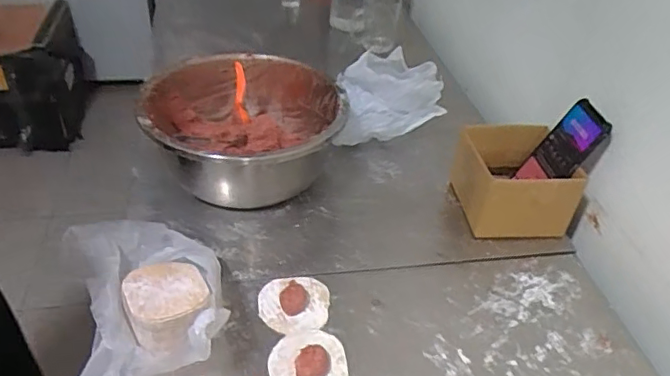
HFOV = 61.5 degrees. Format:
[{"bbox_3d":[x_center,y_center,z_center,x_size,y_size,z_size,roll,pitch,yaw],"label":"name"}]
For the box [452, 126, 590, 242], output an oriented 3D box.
[{"bbox_3d":[0.251,-0.008,0.798,0.142,0.102,0.138,1,39,-4],"label":"box"}]

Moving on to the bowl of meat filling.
[{"bbox_3d":[-0.132,-0.075,0.834,0.275,0.135,0.270,3,39,-2],"label":"bowl of meat filling"}]

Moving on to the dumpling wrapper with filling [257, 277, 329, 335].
[{"bbox_3d":[-0.047,0.136,0.661,0.081,0.016,0.076,3,39,-2],"label":"dumpling wrapper with filling"}]

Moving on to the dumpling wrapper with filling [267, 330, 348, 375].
[{"bbox_3d":[-0.029,0.181,0.603,0.081,0.022,0.075,3,39,-2],"label":"dumpling wrapper with filling"}]

